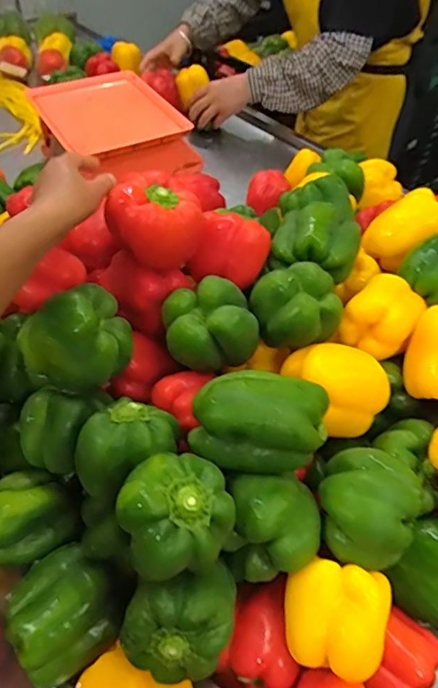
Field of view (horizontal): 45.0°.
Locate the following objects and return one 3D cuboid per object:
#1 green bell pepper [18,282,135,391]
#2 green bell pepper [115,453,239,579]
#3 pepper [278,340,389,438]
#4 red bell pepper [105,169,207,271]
[{"bbox_3d":[-0.140,-0.008,0.519,0.104,0.079,0.085,-26,54,-24],"label":"green bell pepper"},{"bbox_3d":[-0.032,0.139,0.415,0.084,0.073,0.077,1,48,-1],"label":"green bell pepper"},{"bbox_3d":[0.123,0.041,0.550,0.096,0.069,0.088,-18,51,-17],"label":"pepper"},{"bbox_3d":[-0.066,-0.130,0.555,0.096,0.071,0.079,-9,49,-10],"label":"red bell pepper"}]

